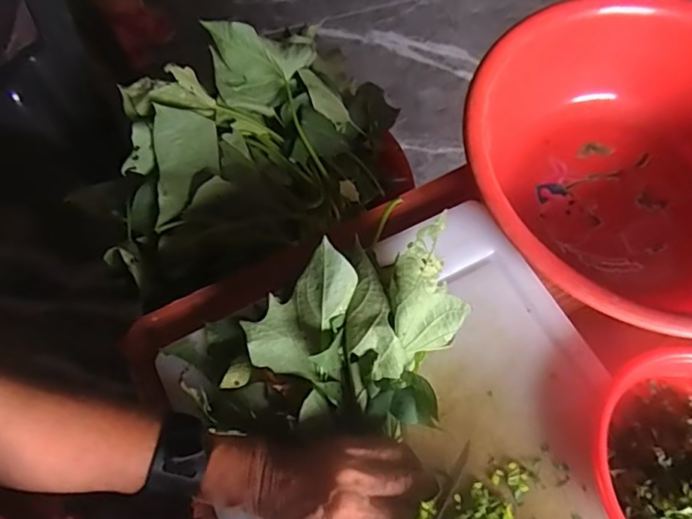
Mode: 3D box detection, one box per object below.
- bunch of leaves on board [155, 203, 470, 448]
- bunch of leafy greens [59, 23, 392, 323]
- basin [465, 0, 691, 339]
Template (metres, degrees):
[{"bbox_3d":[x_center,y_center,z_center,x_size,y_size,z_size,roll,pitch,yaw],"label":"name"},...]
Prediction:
[{"bbox_3d":[-0.005,0.068,0.427,0.224,0.074,0.150,-28,71,-11],"label":"bunch of leaves on board"},{"bbox_3d":[-0.101,-0.113,0.587,0.334,0.109,0.211,-32,69,-13],"label":"bunch of leafy greens"},{"bbox_3d":[0.252,-0.075,0.498,0.291,0.114,0.302,0,65,0],"label":"basin"}]

